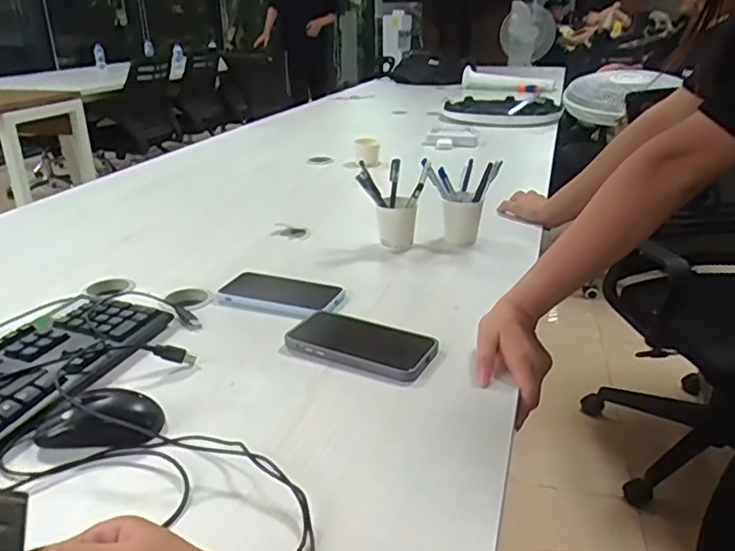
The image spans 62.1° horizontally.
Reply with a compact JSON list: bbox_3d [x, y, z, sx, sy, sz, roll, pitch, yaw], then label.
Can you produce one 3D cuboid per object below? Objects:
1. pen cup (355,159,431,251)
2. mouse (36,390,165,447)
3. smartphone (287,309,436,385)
[{"bbox_3d":[0.042,-0.118,1.000,0.110,0.130,0.117,0,23,2],"label":"pen cup"},{"bbox_3d":[-0.242,0.131,0.553,0.104,0.030,0.055,-3,23,-5],"label":"mouse"},{"bbox_3d":[-0.010,0.076,0.688,0.168,0.011,0.092,10,26,24],"label":"smartphone"}]

